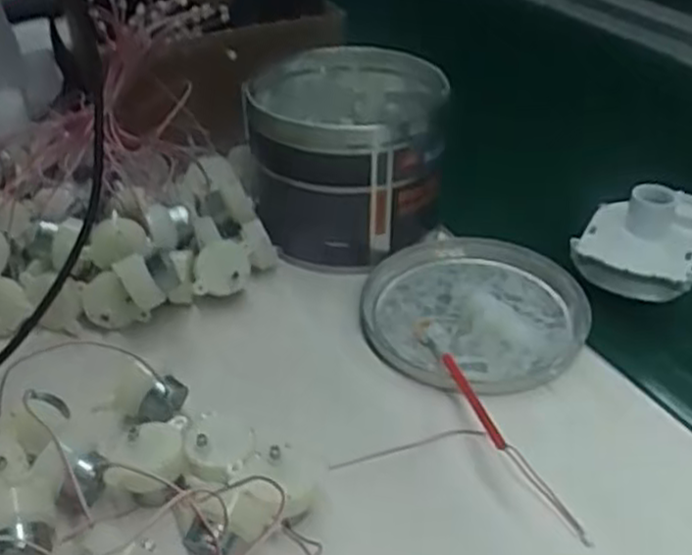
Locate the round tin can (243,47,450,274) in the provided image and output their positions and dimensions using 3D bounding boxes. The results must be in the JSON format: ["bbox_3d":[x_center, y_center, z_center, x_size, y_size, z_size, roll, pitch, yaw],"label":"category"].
[{"bbox_3d":[0.002,-0.083,0.532,0.124,0.101,0.138,5,35,6],"label":"round tin can"}]

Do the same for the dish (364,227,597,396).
[{"bbox_3d":[0.075,0.017,0.467,0.128,0.016,0.135,0,35,0],"label":"dish"}]

